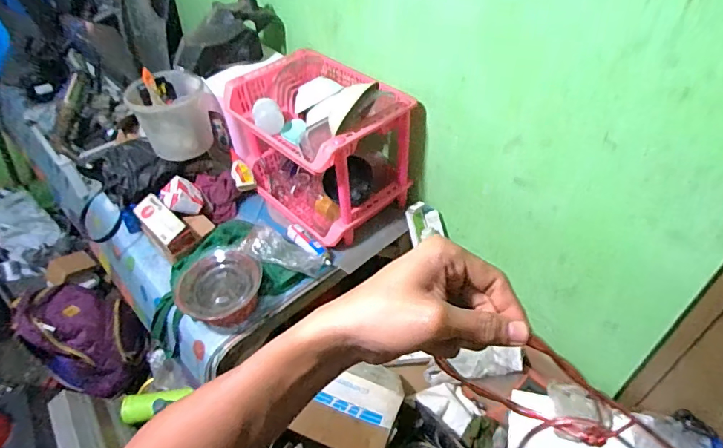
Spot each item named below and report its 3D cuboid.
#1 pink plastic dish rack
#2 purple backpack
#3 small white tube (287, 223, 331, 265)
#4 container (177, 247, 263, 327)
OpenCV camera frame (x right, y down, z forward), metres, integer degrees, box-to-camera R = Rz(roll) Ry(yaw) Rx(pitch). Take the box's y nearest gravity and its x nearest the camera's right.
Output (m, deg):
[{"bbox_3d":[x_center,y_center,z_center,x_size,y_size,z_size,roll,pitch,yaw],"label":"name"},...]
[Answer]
[{"bbox_3d":[-0.116,-0.231,1.259,0.335,0.371,0.451,-33,52,-27],"label":"pink plastic dish rack"},{"bbox_3d":[-0.892,0.379,1.460,0.304,0.343,0.271,23,50,24],"label":"purple backpack"},{"bbox_3d":[-0.139,0.052,1.201,0.169,0.019,0.045,32,54,30],"label":"small white tube"},{"bbox_3d":[-0.351,0.151,1.087,0.207,0.121,0.181,-13,45,-11],"label":"container"}]

